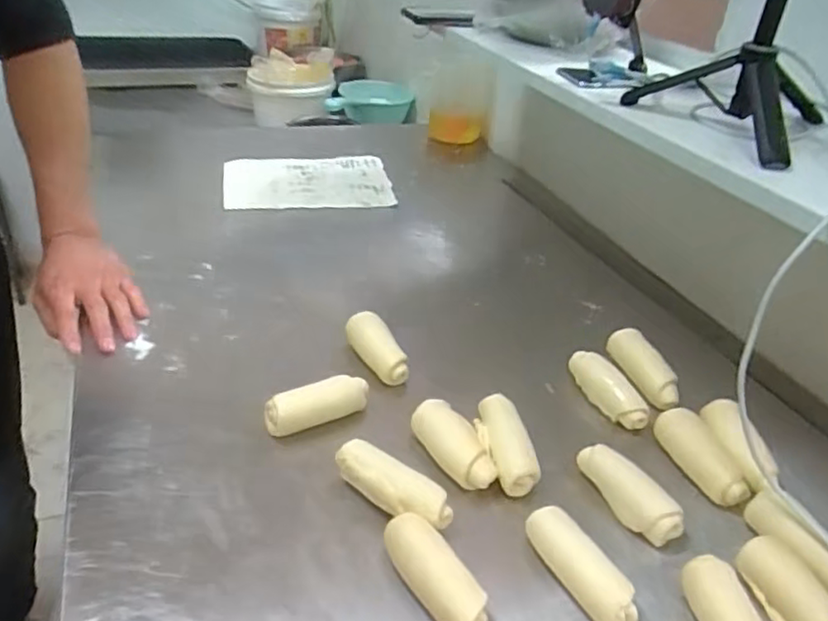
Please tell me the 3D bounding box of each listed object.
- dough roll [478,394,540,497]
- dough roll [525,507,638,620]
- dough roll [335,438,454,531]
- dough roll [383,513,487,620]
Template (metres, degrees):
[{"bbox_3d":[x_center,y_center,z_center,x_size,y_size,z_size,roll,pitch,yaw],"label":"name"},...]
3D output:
[{"bbox_3d":[0.079,0.114,0.550,0.030,0.036,0.091,1,33,-9],"label":"dough roll"},{"bbox_3d":[0.116,0.181,0.454,0.030,0.029,0.091,-15,38,-30],"label":"dough roll"},{"bbox_3d":[-0.016,0.142,0.507,0.098,0.038,0.034,28,38,30],"label":"dough roll"},{"bbox_3d":[0.013,0.180,0.440,0.035,0.031,0.096,-13,37,-27],"label":"dough roll"}]

